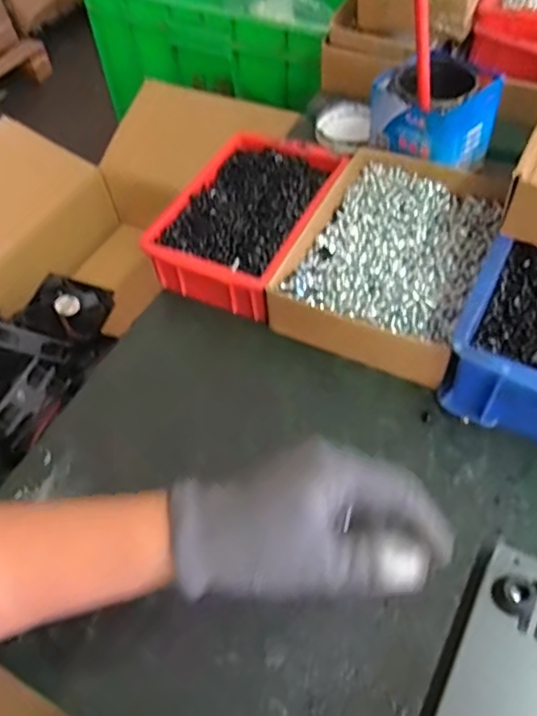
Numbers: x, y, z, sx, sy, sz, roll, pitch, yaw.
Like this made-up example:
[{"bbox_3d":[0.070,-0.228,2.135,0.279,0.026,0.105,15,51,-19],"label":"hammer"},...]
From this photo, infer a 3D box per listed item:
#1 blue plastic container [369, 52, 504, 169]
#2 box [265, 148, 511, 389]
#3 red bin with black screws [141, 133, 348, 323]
[{"bbox_3d":[0.168,-0.250,0.583,0.095,0.083,0.101,-33,58,-17],"label":"blue plastic container"},{"bbox_3d":[0.114,-0.093,0.521,0.155,0.049,0.225,20,58,18],"label":"box"},{"bbox_3d":[-0.018,-0.135,0.562,0.130,0.057,0.205,19,58,17],"label":"red bin with black screws"}]

